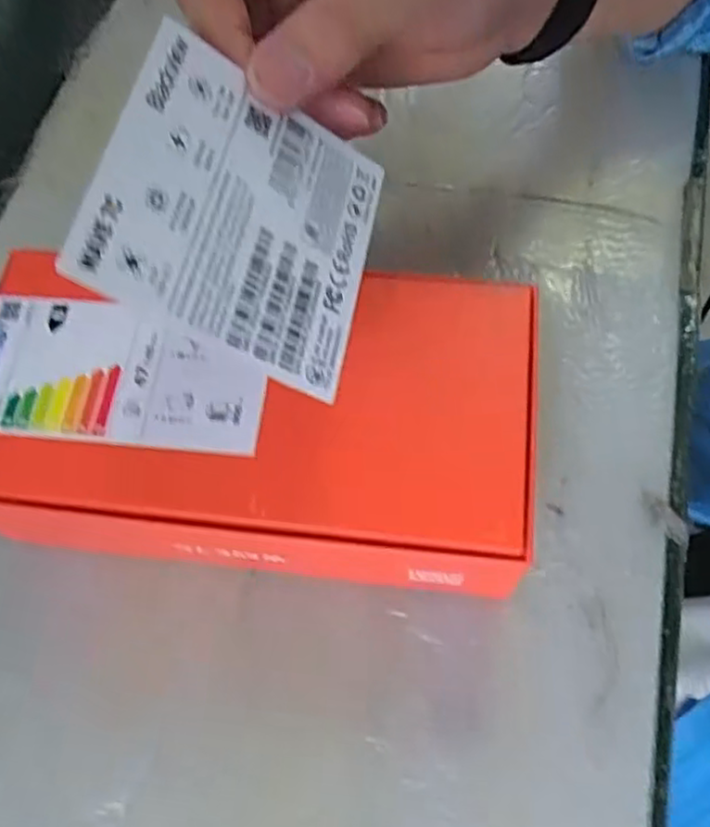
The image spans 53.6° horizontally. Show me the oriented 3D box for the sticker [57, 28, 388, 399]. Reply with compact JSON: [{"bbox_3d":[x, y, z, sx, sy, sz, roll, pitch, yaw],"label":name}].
[{"bbox_3d":[-0.027,-0.051,0.177,0.069,0.004,0.075,26,63,-29],"label":"sticker"}]

